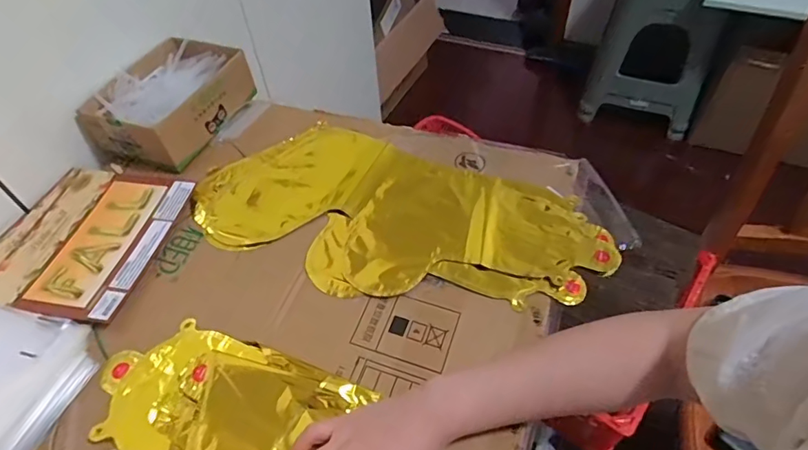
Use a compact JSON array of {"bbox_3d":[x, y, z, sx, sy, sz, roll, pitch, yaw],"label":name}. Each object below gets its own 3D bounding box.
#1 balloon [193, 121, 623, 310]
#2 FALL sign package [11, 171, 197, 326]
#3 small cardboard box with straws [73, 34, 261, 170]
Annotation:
[{"bbox_3d":[-0.011,-0.017,0.538,0.448,0.034,0.203,15,53,14],"label":"balloon"},{"bbox_3d":[-0.316,0.013,0.537,0.105,0.012,0.194,8,51,8],"label":"FALL sign package"},{"bbox_3d":[-0.305,-0.166,0.642,0.137,0.066,0.184,18,53,16],"label":"small cardboard box with straws"}]

